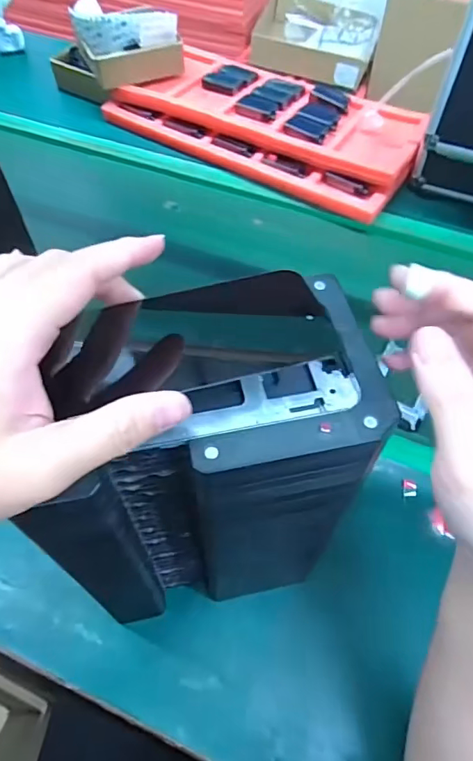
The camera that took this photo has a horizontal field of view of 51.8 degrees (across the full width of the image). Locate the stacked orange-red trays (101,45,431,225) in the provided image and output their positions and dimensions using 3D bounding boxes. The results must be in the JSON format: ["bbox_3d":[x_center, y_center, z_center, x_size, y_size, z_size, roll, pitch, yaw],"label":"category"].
[{"bbox_3d":[0.050,-0.463,0.867,0.544,0.060,0.245,29,60,17],"label":"stacked orange-red trays"}]

